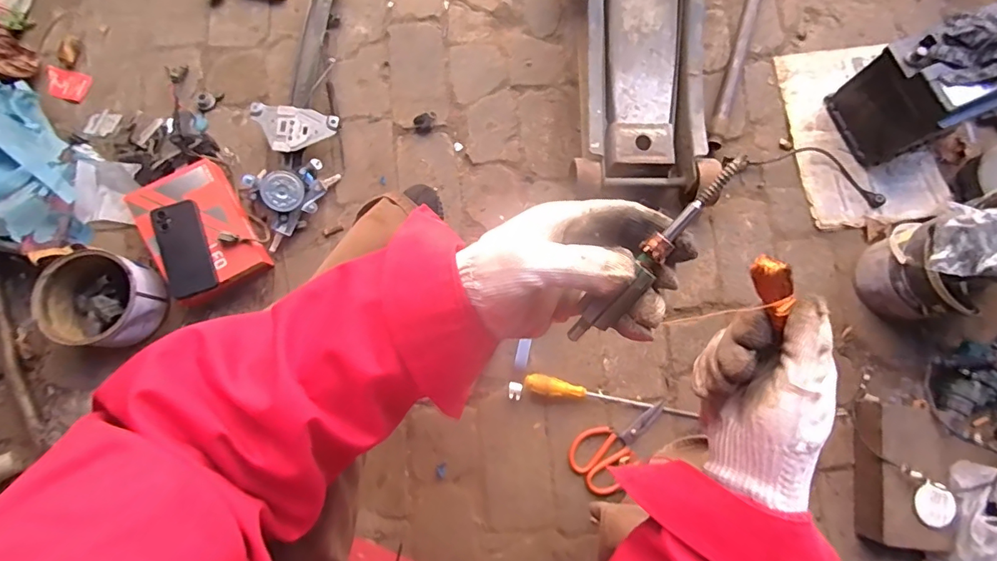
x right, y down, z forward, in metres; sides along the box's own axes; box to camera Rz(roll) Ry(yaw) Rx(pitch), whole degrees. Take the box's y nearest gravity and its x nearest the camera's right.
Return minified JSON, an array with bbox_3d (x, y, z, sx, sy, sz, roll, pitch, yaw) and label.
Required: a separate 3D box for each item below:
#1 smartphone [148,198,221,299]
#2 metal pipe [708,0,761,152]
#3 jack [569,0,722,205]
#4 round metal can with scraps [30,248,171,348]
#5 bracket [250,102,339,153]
[{"bbox_3d":[-0.529,-0.053,0.802,0.080,0.014,0.156,-20,87,-10],"label":"smartphone"},{"bbox_3d":[0.561,-0.674,0.999,0.030,0.028,0.899,19,80,5],"label":"metal pipe"},{"bbox_3d":[0.253,-0.429,0.879,0.255,0.186,0.563,-3,80,-2],"label":"jack"},{"bbox_3d":[-0.652,0.031,0.783,0.171,0.082,0.153,5,80,-1],"label":"round metal can with scraps"},{"bbox_3d":[-0.380,-0.279,0.880,0.161,0.029,0.083,7,85,-6],"label":"bracket"}]

